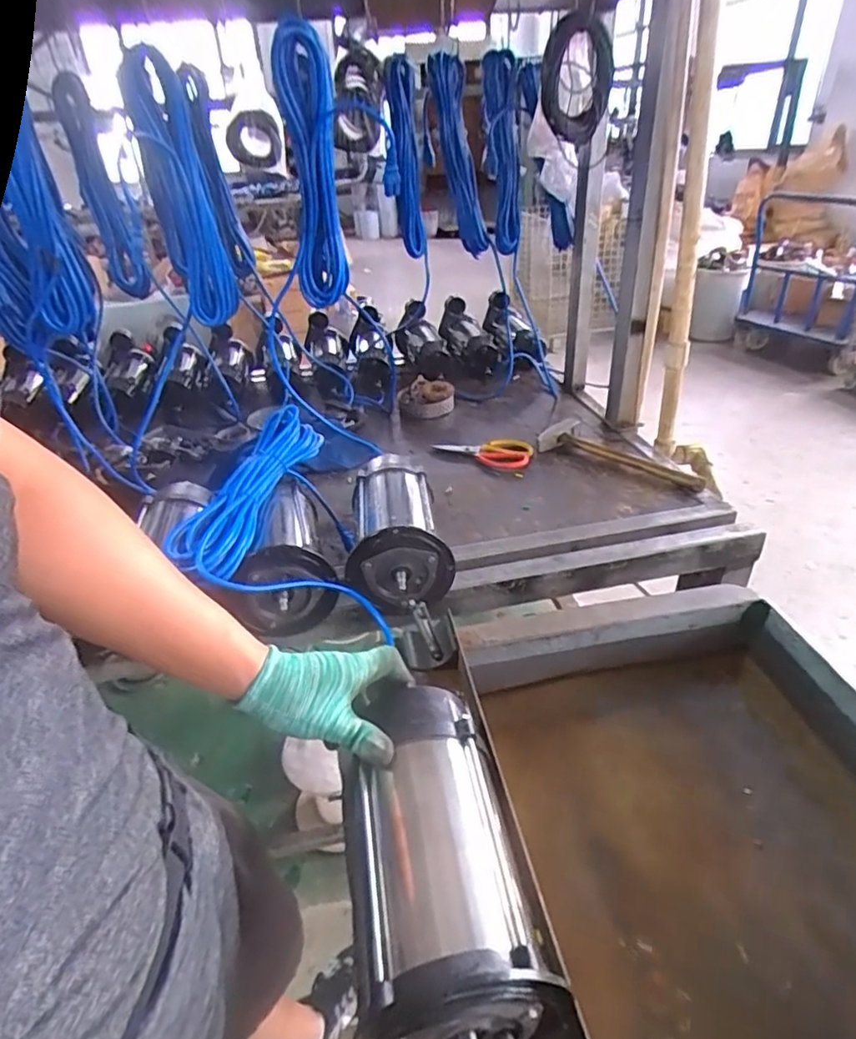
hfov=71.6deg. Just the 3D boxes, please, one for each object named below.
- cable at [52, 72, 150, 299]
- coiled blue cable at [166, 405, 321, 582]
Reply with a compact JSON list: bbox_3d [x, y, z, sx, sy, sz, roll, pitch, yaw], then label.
[{"bbox_3d":[-0.604,-0.605,1.107,0.078,0.348,0.077,-19,36,-21],"label":"cable"},{"bbox_3d":[-0.253,-0.044,0.842,0.087,0.073,0.360,4,34,13],"label":"coiled blue cable"}]

